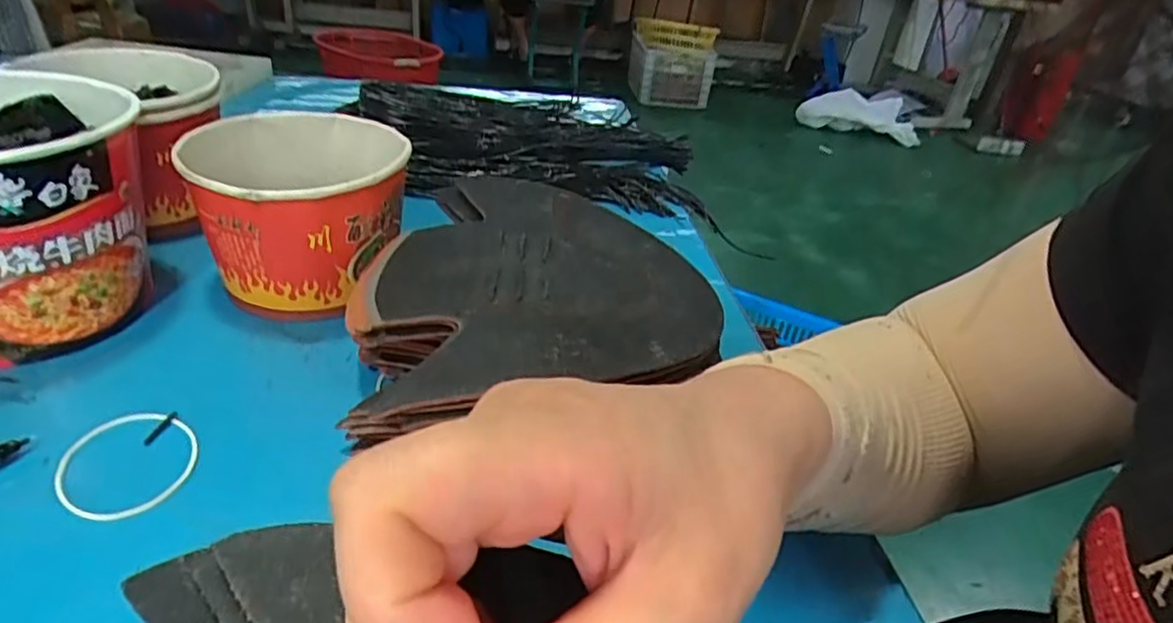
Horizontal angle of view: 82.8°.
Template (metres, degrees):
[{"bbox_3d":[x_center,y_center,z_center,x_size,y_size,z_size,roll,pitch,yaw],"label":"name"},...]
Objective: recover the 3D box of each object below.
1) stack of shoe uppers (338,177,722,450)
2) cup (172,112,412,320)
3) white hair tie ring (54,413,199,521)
[{"bbox_3d":[-0.034,-0.005,0.348,0.183,0.065,0.191,-10,36,-25],"label":"stack of shoe uppers"},{"bbox_3d":[-0.156,-0.053,0.380,0.110,0.083,0.111,5,32,-3],"label":"cup"},{"bbox_3d":[-0.187,0.061,0.271,0.048,0.004,0.057,-8,35,-23],"label":"white hair tie ring"}]

